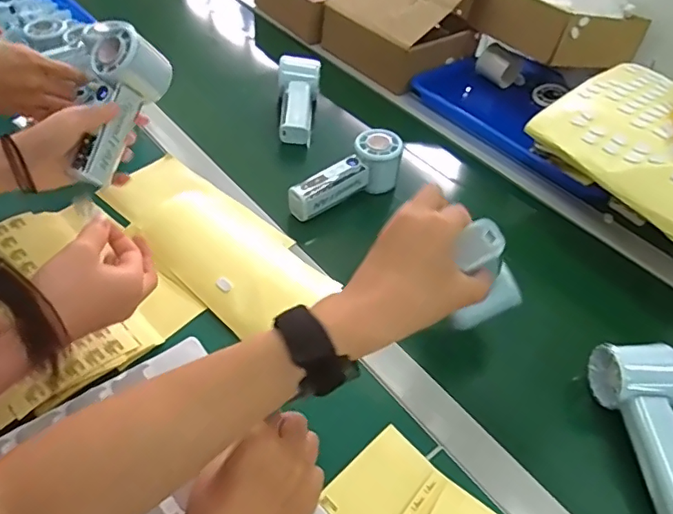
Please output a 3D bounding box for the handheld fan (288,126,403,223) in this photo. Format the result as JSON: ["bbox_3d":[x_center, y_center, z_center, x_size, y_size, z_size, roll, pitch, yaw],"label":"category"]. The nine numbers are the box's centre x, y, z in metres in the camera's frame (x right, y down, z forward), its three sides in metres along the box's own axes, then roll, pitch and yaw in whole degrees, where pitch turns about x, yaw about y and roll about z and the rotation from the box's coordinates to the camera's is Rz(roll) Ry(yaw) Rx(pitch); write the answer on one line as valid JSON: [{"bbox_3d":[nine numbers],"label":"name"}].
[{"bbox_3d":[0.015,-0.093,0.632,0.155,0.056,0.051,-34,57,-17],"label":"handheld fan"}]

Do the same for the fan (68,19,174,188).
[{"bbox_3d":[-0.223,-0.154,0.538,0.063,0.148,0.054,20,3,12],"label":"fan"}]

